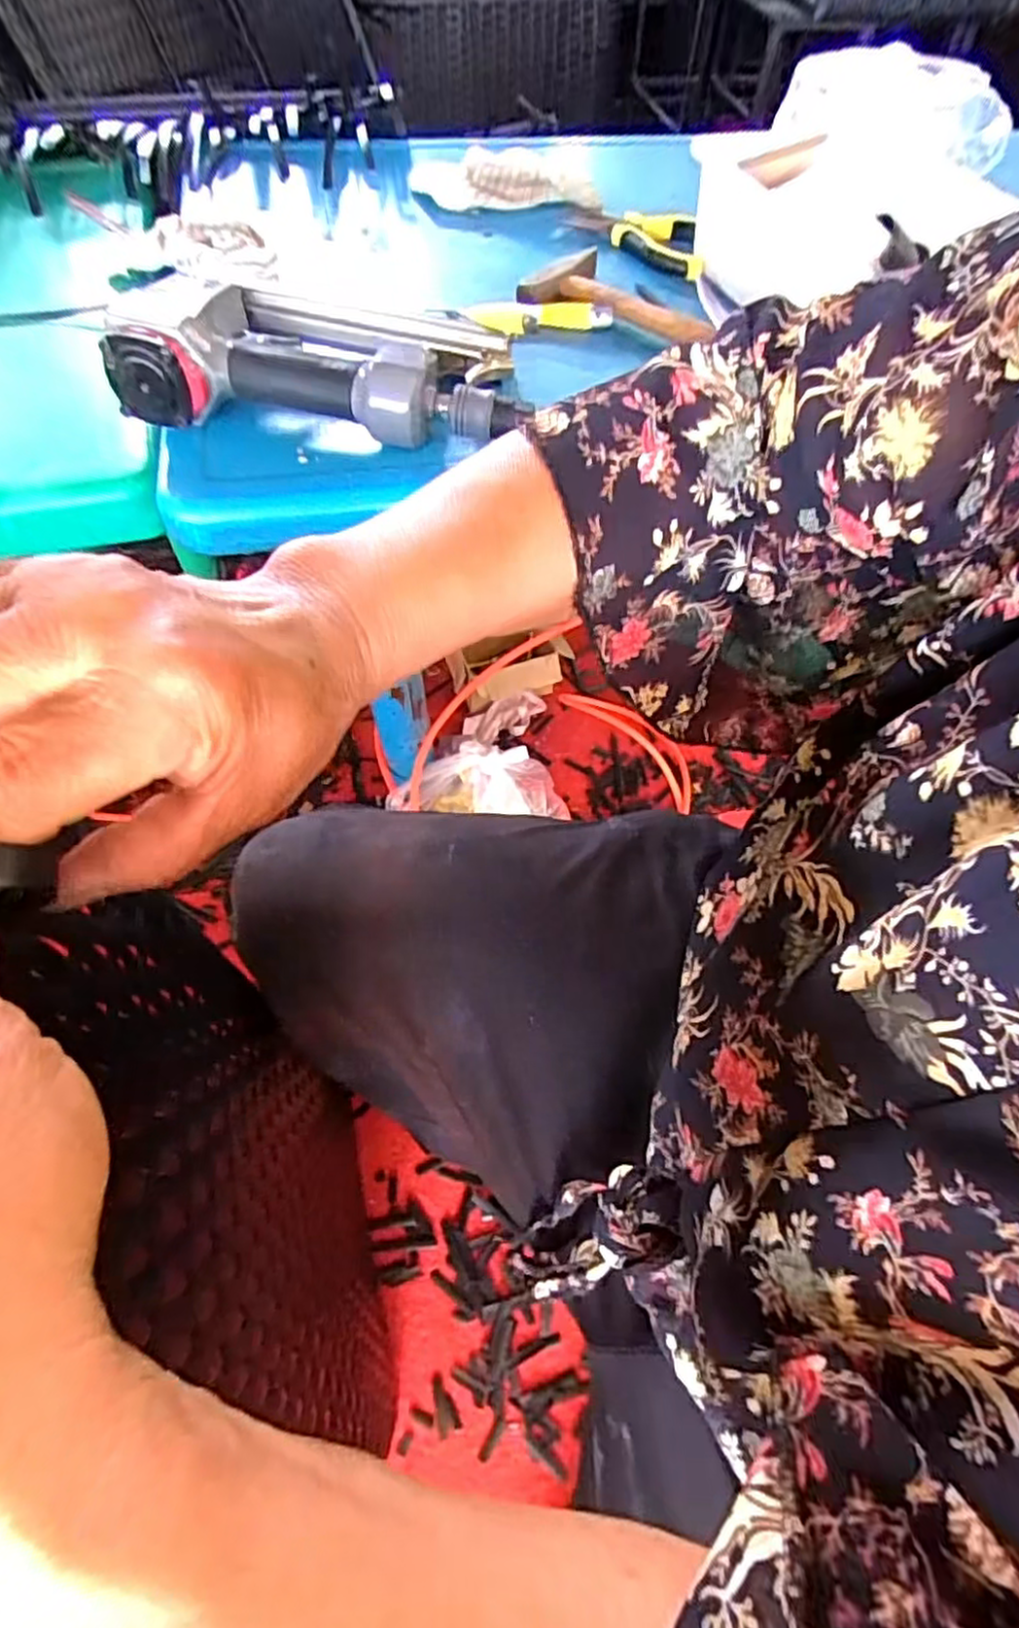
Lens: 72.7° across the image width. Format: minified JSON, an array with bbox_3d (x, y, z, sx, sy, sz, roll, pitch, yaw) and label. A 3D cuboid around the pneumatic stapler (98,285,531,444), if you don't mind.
[{"bbox_3d":[-0.128,-0.312,0.480,0.255,0.068,0.138,2,58,-2],"label":"pneumatic stapler"}]

